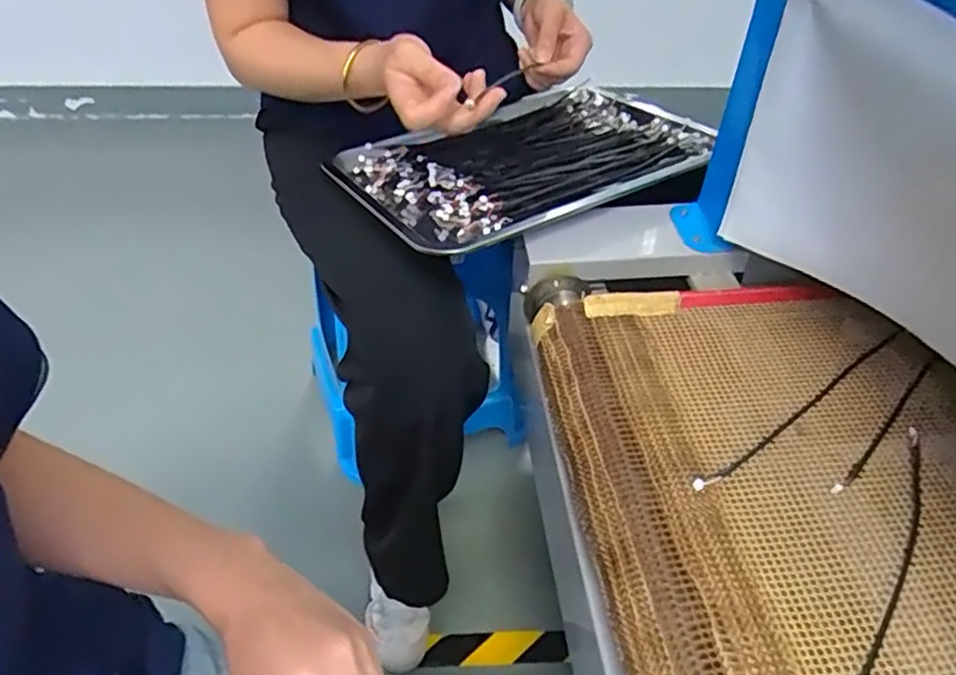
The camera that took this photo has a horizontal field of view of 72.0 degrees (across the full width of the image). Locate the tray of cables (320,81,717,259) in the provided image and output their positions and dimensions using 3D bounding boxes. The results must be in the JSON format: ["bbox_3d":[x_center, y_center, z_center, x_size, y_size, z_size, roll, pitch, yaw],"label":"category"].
[{"bbox_3d":[0.052,-0.200,0.741,0.392,0.044,0.276,-25,43,-22],"label":"tray of cables"}]

